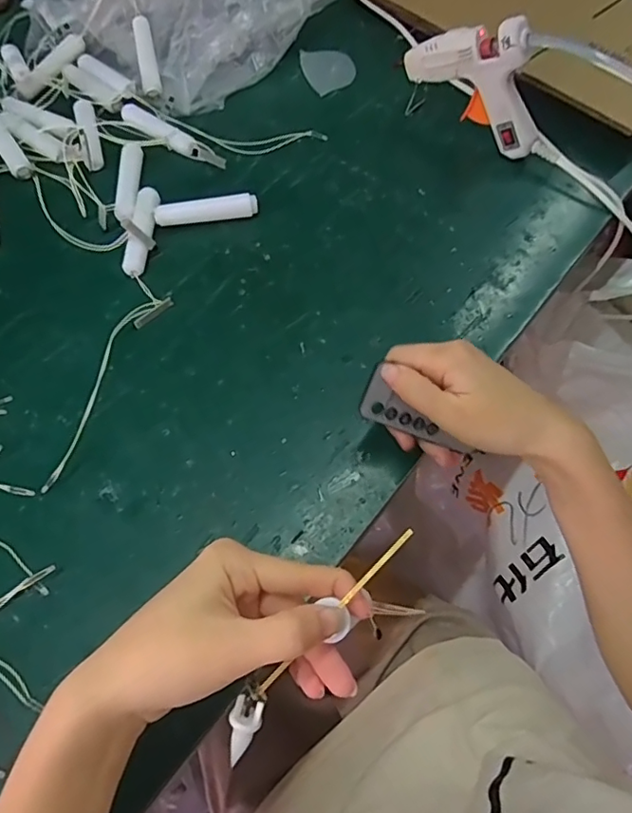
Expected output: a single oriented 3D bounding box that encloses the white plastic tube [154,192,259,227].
[{"bbox_3d":[-0.097,-0.173,0.482,0.089,0.021,0.015,-12,61,-4],"label":"white plastic tube"}]

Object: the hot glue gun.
[{"bbox_3d":[0.151,-0.289,0.488,0.153,0.109,0.024,31,67,18],"label":"hot glue gun"}]

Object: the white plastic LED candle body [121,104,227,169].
[{"bbox_3d":[-0.140,-0.264,0.530,0.141,0.019,0.023,35,68,19],"label":"white plastic LED candle body"}]

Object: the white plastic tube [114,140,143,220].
[{"bbox_3d":[-0.173,-0.206,0.499,0.017,0.017,0.096,-4,61,0],"label":"white plastic tube"}]

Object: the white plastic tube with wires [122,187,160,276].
[{"bbox_3d":[-0.152,-0.155,0.476,0.020,0.018,0.095,-1,61,2],"label":"white plastic tube with wires"}]

